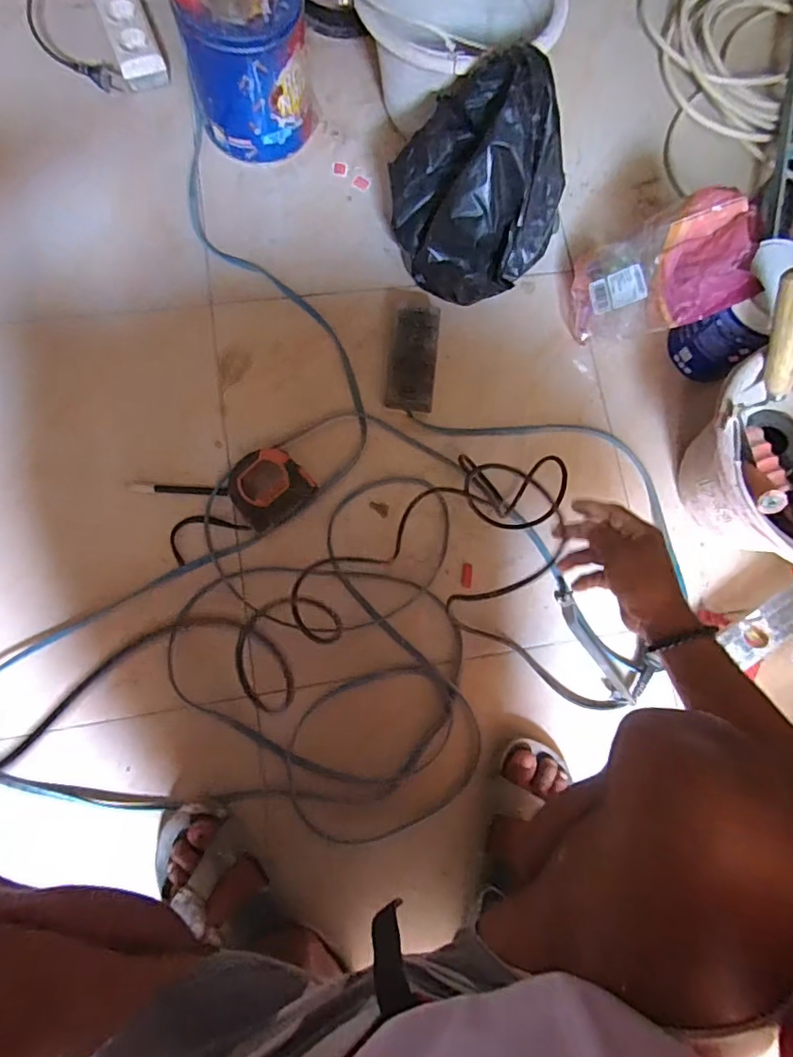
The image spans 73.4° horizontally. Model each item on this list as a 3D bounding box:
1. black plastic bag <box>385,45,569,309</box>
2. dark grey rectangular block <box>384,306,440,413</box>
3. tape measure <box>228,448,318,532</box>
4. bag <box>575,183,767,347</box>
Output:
[{"bbox_3d":[0.095,-0.402,0.636,0.186,0.196,0.172,38,78,3],"label":"black plastic bag"},{"bbox_3d":[0.021,-0.216,0.675,0.058,0.022,0.132,7,94,-5],"label":"dark grey rectangular block"},{"bbox_3d":[-0.150,-0.049,0.628,0.089,0.047,0.084,-35,87,-9],"label":"tape measure"},{"bbox_3d":[0.319,-0.314,0.654,0.058,0.215,0.137,-15,98,-43],"label":"bag"}]

